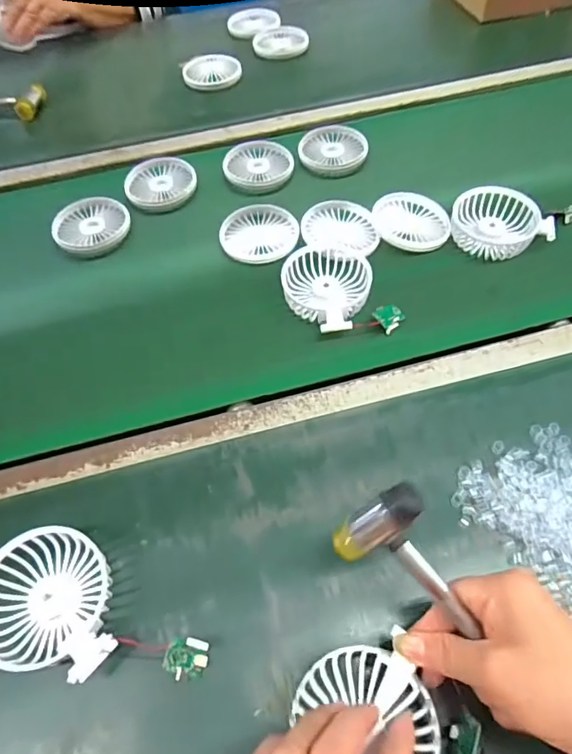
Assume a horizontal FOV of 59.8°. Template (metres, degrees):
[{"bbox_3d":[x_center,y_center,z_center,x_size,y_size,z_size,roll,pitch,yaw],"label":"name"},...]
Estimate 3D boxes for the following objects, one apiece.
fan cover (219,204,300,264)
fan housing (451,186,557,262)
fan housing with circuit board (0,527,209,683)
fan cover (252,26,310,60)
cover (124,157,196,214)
[{"bbox_3d":[-0.029,-0.164,0.563,0.086,0.009,0.084,-14,58,-6],"label":"fan cover"},{"bbox_3d":[0.231,-0.168,0.541,0.094,0.031,0.084,-12,58,-5],"label":"fan housing"},{"bbox_3d":[-0.141,0.173,0.341,0.157,0.033,0.084,31,64,20],"label":"fan housing with circuit board"},{"bbox_3d":[-0.008,-0.540,0.797,0.087,0.012,0.090,1,58,3],"label":"fan cover"},{"bbox_3d":[-0.156,-0.242,0.621,0.086,0.014,0.089,-14,58,-6],"label":"cover"}]

